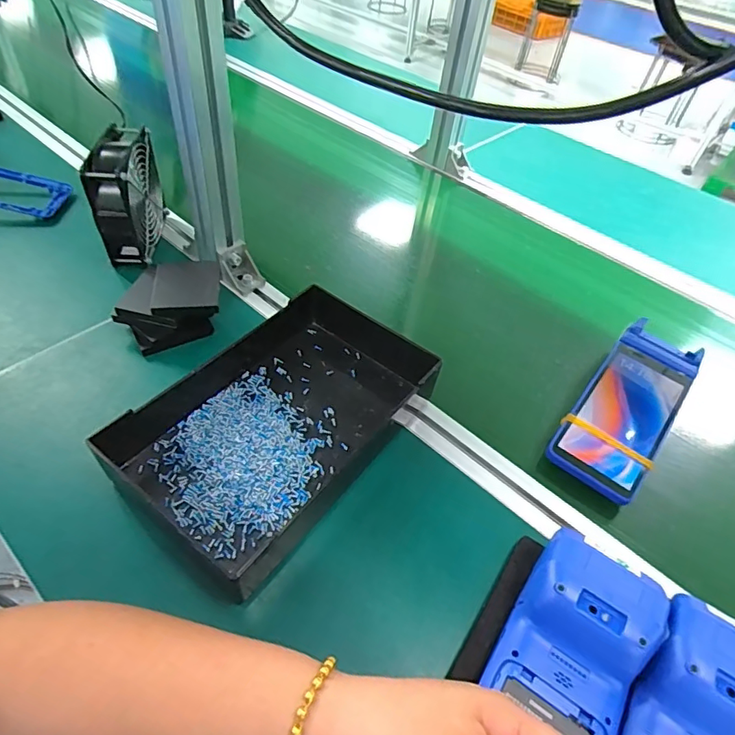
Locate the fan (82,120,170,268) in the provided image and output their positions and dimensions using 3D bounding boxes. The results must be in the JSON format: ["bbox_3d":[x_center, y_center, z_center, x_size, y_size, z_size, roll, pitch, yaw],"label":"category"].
[{"bbox_3d":[-0.275,-0.200,0.574,0.044,0.116,0.121,1,49,-5],"label":"fan"}]

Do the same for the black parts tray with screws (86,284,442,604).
[{"bbox_3d":[-0.063,0.031,0.447,0.166,0.052,0.293,33,53,21],"label":"black parts tray with screws"}]

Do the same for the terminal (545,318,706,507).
[{"bbox_3d":[0.258,0.039,0.493,0.081,0.047,0.202,34,53,22],"label":"terminal"}]

